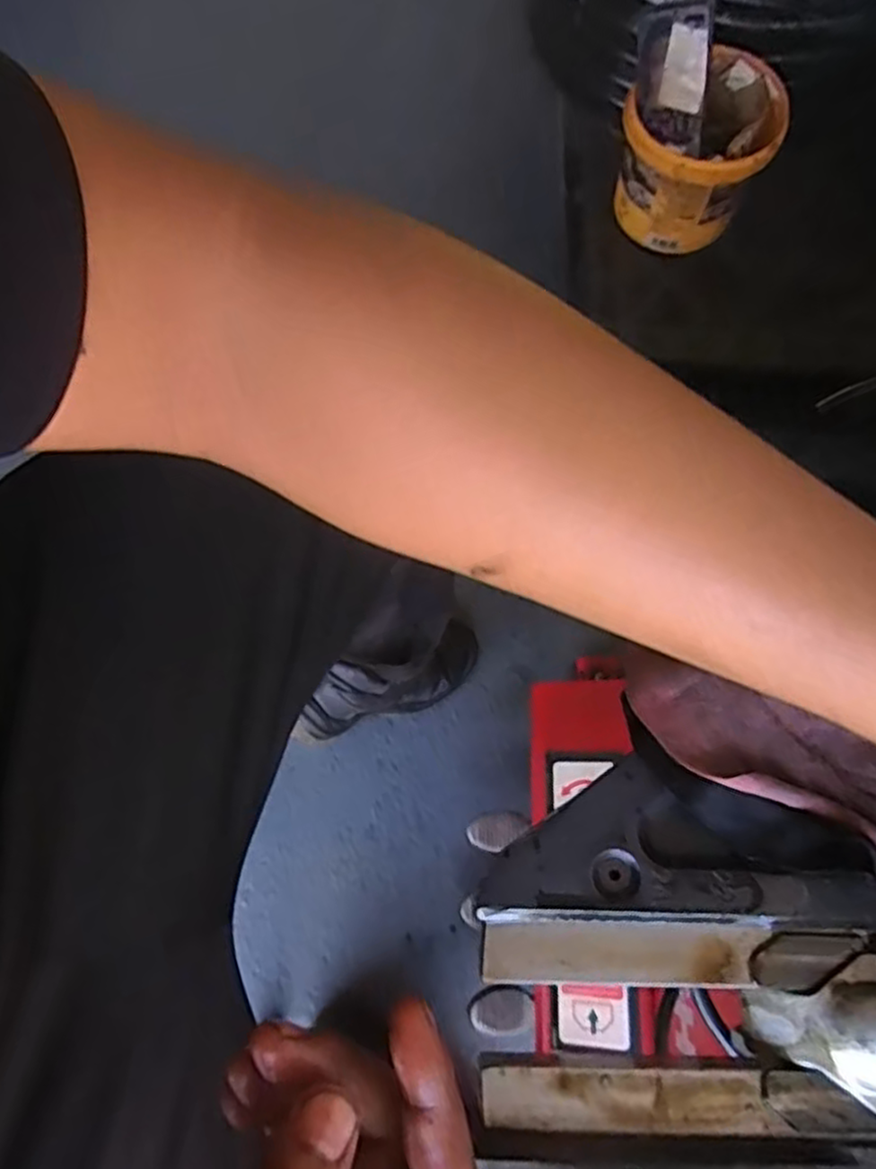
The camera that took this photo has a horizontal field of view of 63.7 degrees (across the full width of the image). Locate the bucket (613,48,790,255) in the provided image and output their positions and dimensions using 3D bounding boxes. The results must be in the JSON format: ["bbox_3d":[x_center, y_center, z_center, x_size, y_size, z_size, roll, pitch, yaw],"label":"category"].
[{"bbox_3d":[0.317,-0.538,0.892,0.171,0.153,0.171,0,73,-2],"label":"bucket"}]

